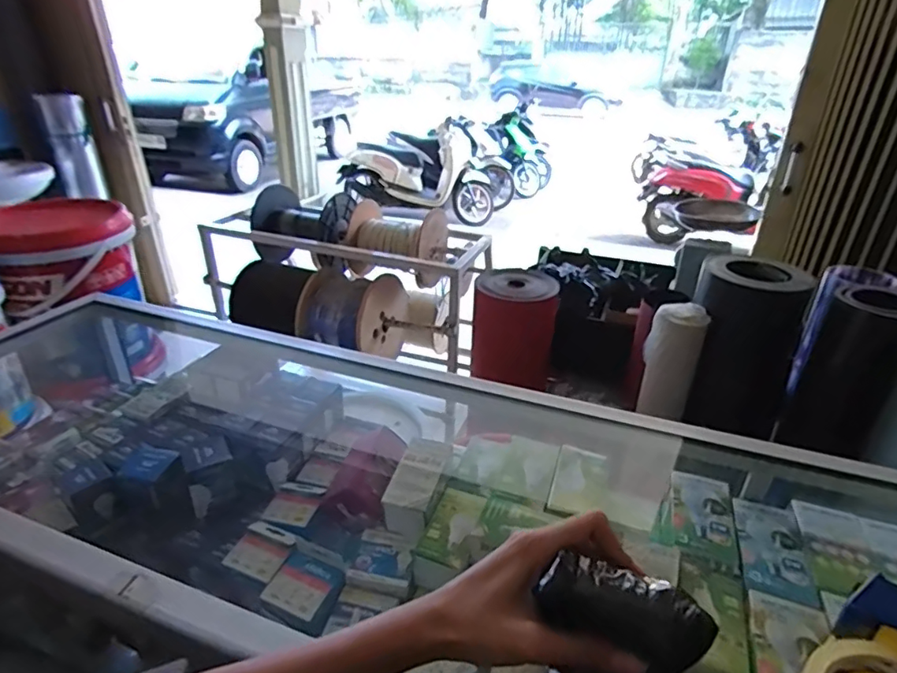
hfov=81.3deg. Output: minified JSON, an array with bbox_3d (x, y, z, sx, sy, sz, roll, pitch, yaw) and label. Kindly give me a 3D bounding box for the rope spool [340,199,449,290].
[{"bbox_3d":[-0.206,-0.323,1.905,0.356,0.275,0.250,8,29,13],"label":"rope spool"}]

